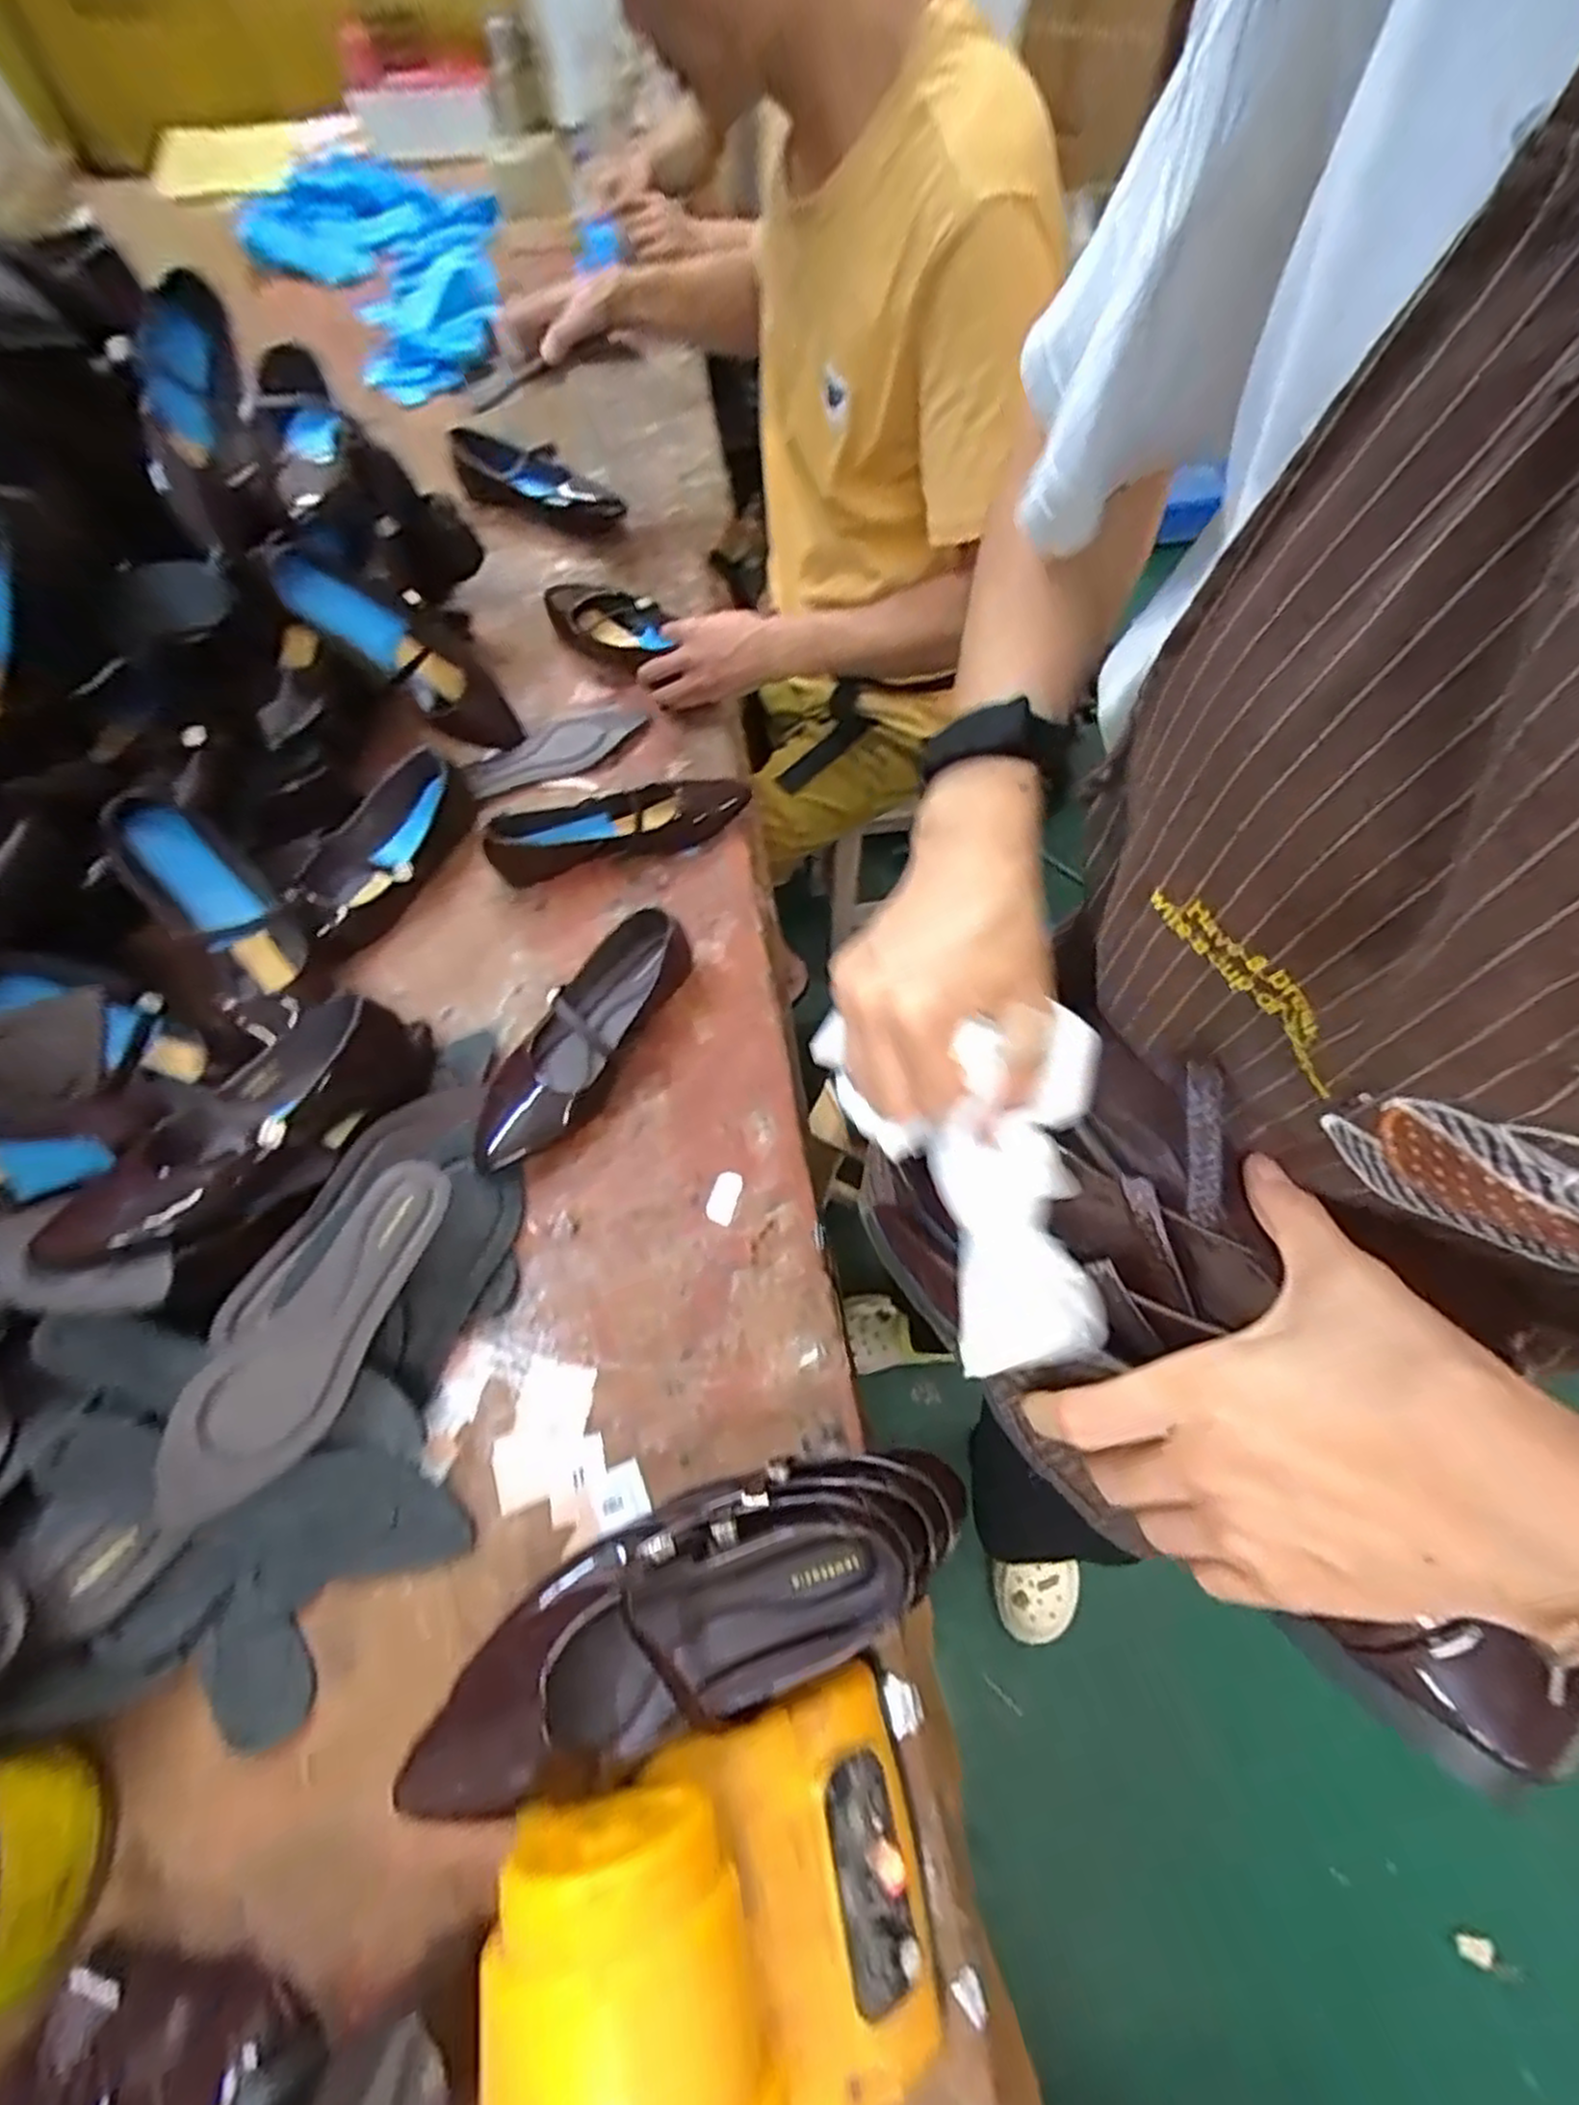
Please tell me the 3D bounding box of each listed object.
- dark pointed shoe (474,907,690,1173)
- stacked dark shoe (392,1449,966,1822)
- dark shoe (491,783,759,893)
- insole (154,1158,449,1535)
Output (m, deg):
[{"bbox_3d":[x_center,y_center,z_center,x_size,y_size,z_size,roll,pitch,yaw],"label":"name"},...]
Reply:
[{"bbox_3d":[-0.182,-0.015,0.651,0.087,0.063,0.245,27,67,14],"label":"dark pointed shoe"},{"bbox_3d":[-0.048,0.320,0.448,0.295,0.127,0.103,-22,65,-10],"label":"stacked dark shoe"},{"bbox_3d":[-0.167,-0.232,0.748,0.248,0.052,0.084,-20,64,-9],"label":"dark shoe"},{"bbox_3d":[-0.312,0.188,0.507,0.076,0.017,0.246,39,70,-7],"label":"insole"}]

